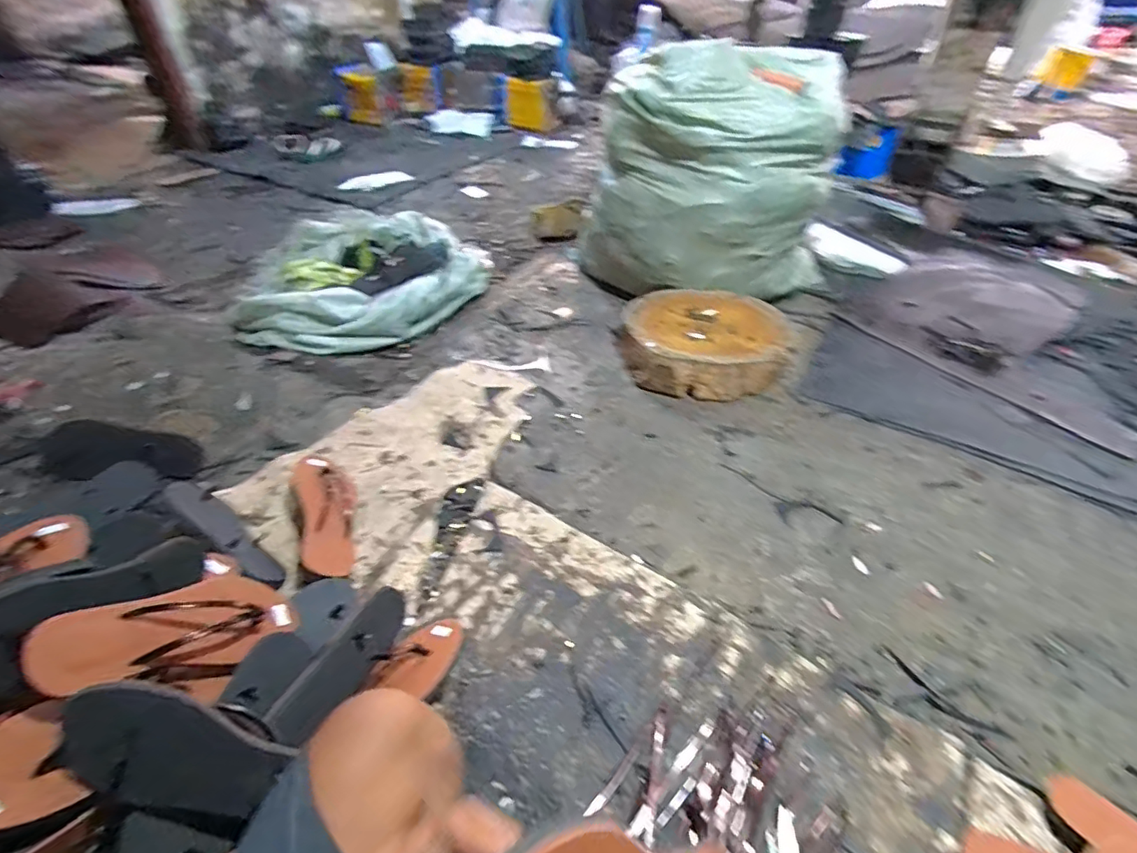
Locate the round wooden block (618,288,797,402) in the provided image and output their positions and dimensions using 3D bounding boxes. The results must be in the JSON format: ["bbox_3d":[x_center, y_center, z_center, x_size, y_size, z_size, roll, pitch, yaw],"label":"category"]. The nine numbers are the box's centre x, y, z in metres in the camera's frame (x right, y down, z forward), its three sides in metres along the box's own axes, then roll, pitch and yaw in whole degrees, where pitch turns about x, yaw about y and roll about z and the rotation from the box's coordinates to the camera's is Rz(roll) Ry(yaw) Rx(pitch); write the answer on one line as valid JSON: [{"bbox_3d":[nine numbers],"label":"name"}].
[{"bbox_3d":[0.301,-0.200,1.259,0.351,0.093,0.349,3,39,-2],"label":"round wooden block"}]

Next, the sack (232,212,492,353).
[{"bbox_3d":[-0.507,-0.380,1.408,0.610,0.204,0.506,-3,39,-9],"label":"sack"}]

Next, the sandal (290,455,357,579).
[{"bbox_3d":[-0.369,0.117,0.845,0.087,0.057,0.245,-15,42,-22],"label":"sandal"}]

